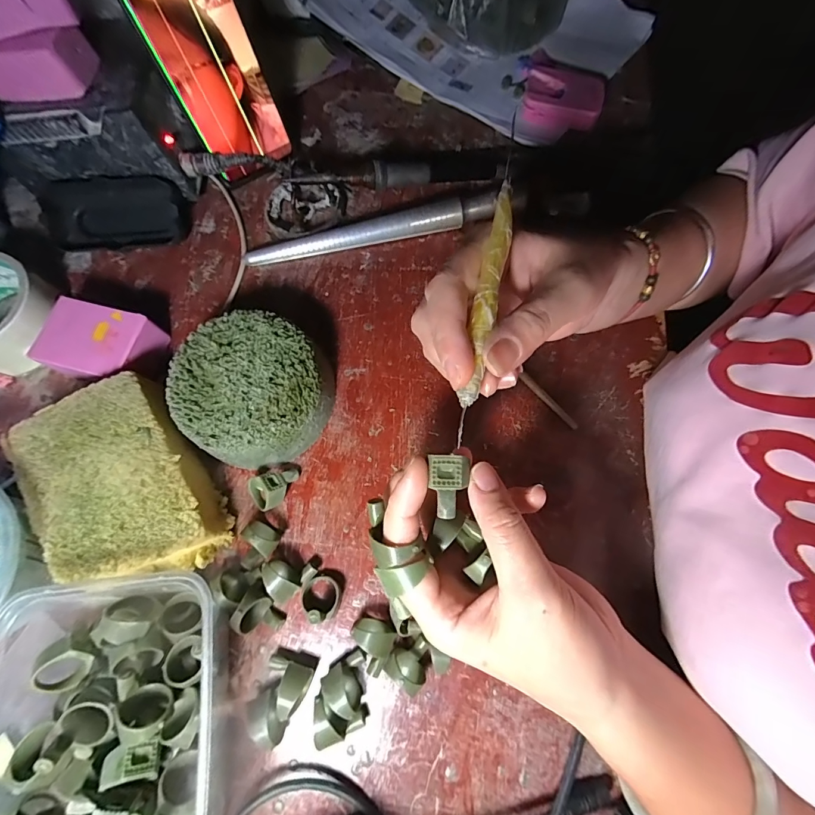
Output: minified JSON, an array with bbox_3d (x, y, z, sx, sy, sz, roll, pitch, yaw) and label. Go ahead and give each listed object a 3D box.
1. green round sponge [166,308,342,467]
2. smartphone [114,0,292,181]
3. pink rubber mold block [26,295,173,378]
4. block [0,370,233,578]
[{"bbox_3d":[-0.108,-0.012,0.279,0.101,0.045,0.101,0,73,1],"label":"green round sponge"},{"bbox_3d":[-0.149,-0.260,0.291,0.072,0.152,0.008,-30,57,-7],"label":"smartphone"},{"bbox_3d":[-0.231,-0.046,0.298,0.081,0.035,0.054,14,74,5],"label":"pink rubber mold block"},{"bbox_3d":[-0.184,0.053,0.260,0.095,0.044,0.135,-32,75,-9],"label":"block"}]

